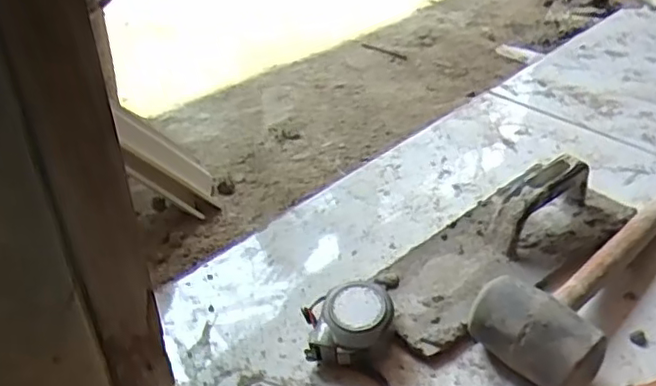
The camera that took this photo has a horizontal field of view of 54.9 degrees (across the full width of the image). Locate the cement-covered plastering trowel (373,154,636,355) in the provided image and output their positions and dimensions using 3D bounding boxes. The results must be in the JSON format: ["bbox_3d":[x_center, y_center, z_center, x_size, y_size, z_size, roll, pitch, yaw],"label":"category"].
[{"bbox_3d":[0.161,0.035,0.580,0.279,0.068,0.112,-26,45,-32],"label":"cement-covered plastering trowel"}]

